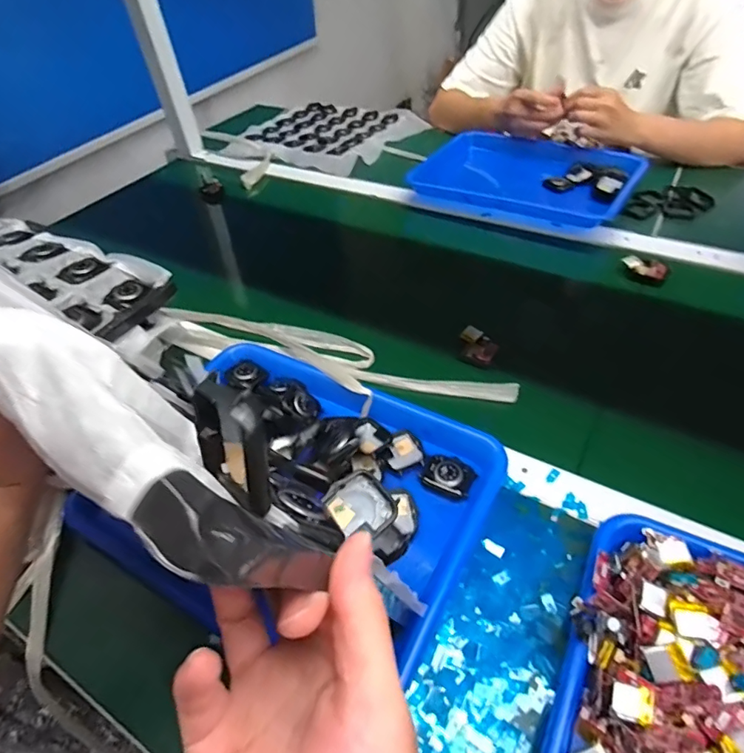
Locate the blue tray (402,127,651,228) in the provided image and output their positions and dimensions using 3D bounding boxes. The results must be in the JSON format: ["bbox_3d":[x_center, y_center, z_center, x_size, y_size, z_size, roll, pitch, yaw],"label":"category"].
[{"bbox_3d":[0.254,-0.330,0.803,0.325,0.043,0.237,21,53,25],"label":"blue tray"}]

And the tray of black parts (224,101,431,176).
[{"bbox_3d":[-0.091,-0.524,1.044,0.328,0.025,0.314,21,53,24],"label":"tray of black parts"}]

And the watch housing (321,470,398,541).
[{"bbox_3d":[-0.006,0.078,0.291,0.034,0.012,0.038,-40,74,-13],"label":"watch housing"}]

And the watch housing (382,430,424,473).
[{"bbox_3d":[0.029,0.070,0.464,0.035,0.006,0.039,-19,47,-11],"label":"watch housing"}]

